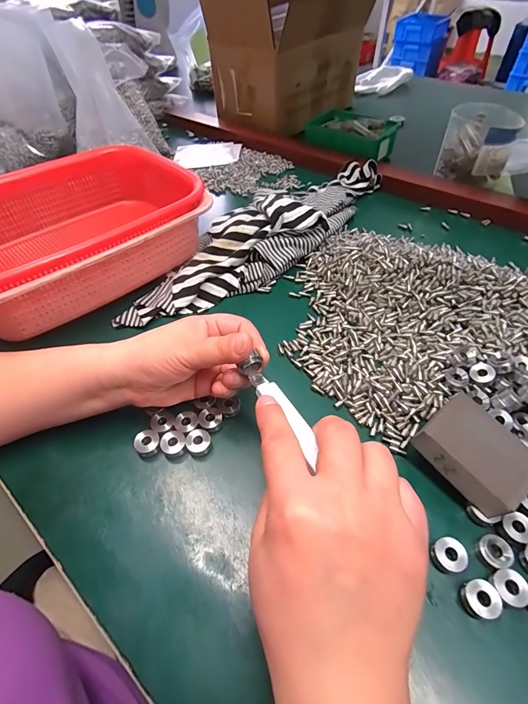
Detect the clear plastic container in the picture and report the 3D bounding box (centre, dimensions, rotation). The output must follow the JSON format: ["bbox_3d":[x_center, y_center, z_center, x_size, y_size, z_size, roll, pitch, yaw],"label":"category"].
[{"bbox_3d":[0.332,-0.322,0.540,0.100,0.087,0.099,-33,57,-23],"label":"clear plastic container"}]

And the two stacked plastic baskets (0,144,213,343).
[{"bbox_3d":[-0.226,-0.138,0.405,0.281,0.078,0.220,-37,59,-25],"label":"two stacked plastic baskets"}]

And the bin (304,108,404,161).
[{"bbox_3d":[0.154,-0.393,0.626,0.088,0.054,0.161,-35,58,-24],"label":"bin"}]

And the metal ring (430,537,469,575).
[{"bbox_3d":[0.120,0.133,0.227,0.018,0.018,0.019,-1,51,1],"label":"metal ring"}]

